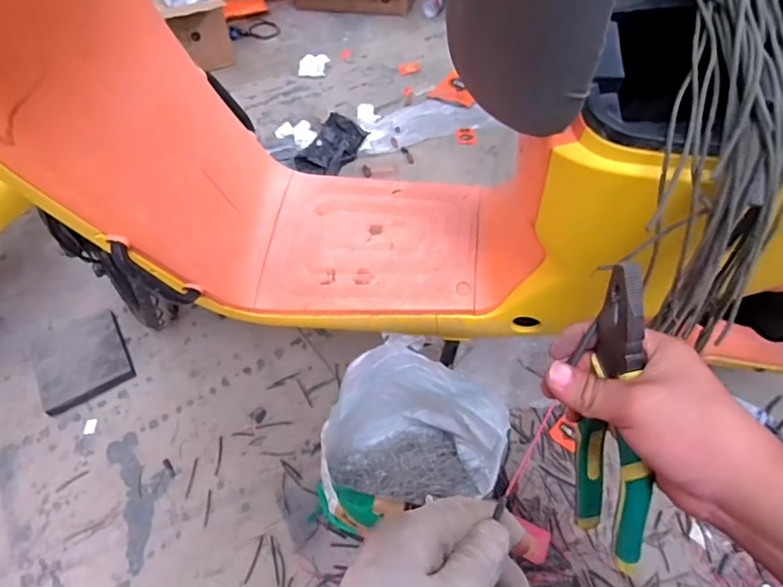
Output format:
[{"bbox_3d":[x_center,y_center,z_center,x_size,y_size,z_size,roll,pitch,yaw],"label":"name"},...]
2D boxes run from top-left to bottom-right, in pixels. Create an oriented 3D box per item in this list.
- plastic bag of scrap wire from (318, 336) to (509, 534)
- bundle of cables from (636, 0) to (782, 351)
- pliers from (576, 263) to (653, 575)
[{"bbox_3d":[0.023,0.218,0.731,0.250,0.263,0.167,-11,53,-5],"label":"plastic bag of scrap wire"},{"bbox_3d":[0.280,-0.155,0.416,0.095,0.092,0.350,8,87,7],"label":"bundle of cables"},{"bbox_3d":[0.142,0.078,0.312,0.021,0.196,0.051,-4,15,-2],"label":"pliers"}]

